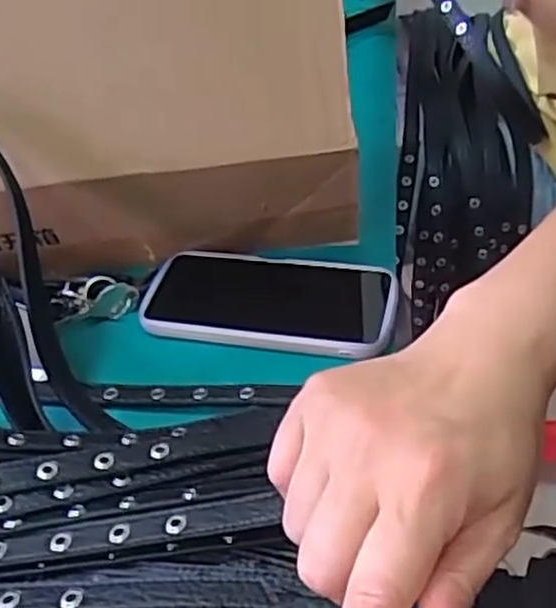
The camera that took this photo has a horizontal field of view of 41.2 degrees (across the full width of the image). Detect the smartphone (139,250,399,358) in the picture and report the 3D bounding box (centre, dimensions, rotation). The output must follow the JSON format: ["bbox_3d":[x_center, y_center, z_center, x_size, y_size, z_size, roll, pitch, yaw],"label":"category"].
[{"bbox_3d":[-0.005,-0.003,0.514,0.168,0.016,0.089,6,44,15],"label":"smartphone"}]

